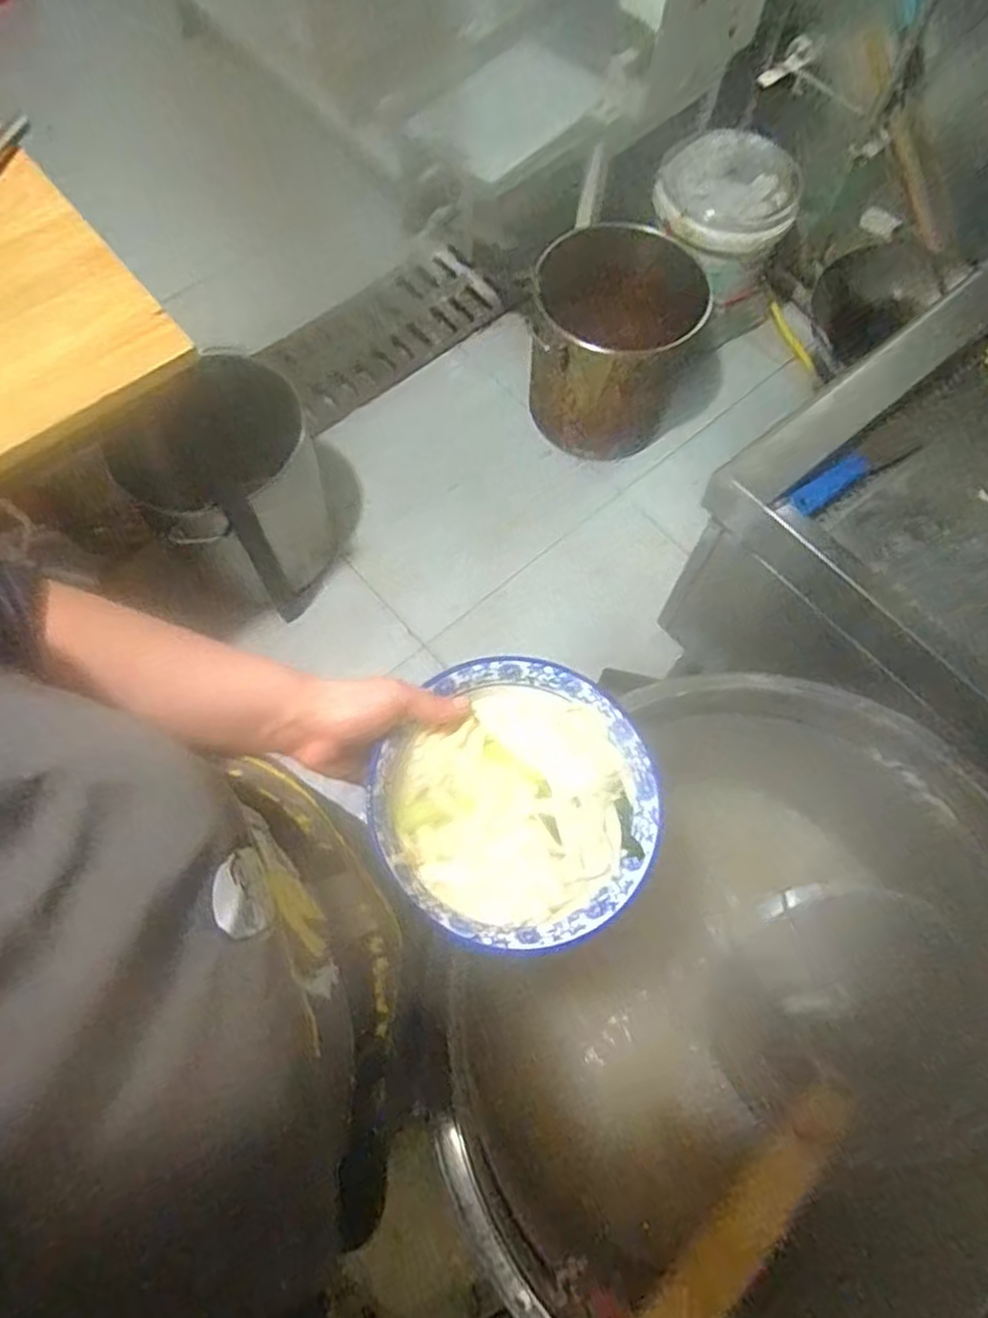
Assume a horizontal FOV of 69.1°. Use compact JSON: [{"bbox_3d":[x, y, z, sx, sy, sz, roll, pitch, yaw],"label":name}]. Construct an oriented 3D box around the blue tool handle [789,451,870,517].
[{"bbox_3d":[0.380,-0.197,0.806,0.121,0.022,0.028,-33,73,-13],"label":"blue tool handle"}]

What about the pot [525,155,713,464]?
[{"bbox_3d":[0.272,-0.718,1.624,0.362,0.397,0.379,0,68,-1],"label":"pot"}]

